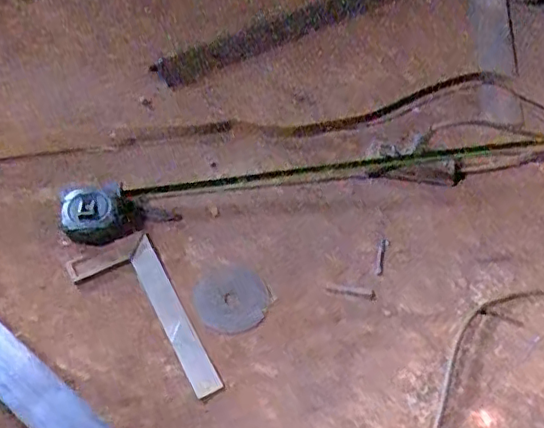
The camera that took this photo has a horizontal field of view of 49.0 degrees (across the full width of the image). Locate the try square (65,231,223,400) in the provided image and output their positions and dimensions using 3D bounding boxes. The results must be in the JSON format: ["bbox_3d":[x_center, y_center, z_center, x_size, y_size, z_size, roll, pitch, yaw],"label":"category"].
[{"bbox_3d":[-0.133,0.107,0.602,0.087,0.019,0.204,-24,56,-17],"label":"try square"}]

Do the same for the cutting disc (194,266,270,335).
[{"bbox_3d":[-0.040,0.088,0.605,0.070,0.006,0.067,-1,67,1],"label":"cutting disc"}]

